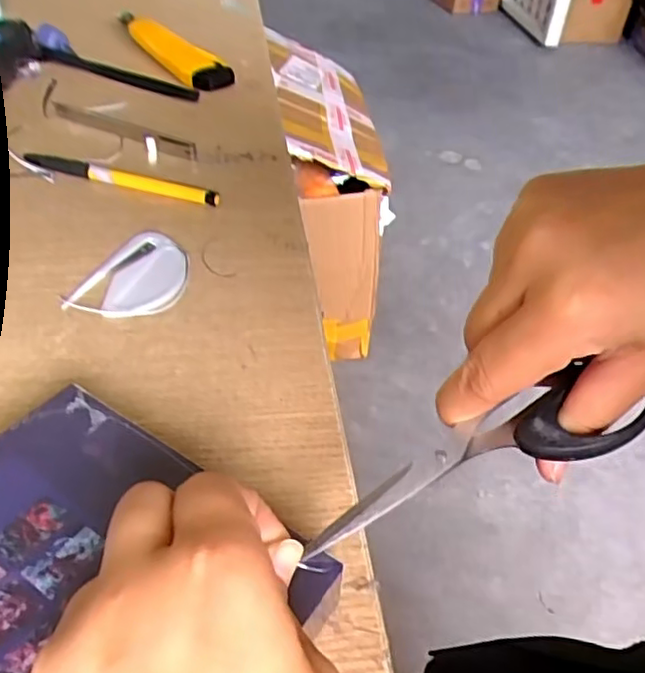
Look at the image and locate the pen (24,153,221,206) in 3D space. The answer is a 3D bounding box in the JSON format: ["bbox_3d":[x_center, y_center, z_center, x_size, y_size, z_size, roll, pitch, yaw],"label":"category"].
[{"bbox_3d":[-0.129,-0.102,0.412,0.135,0.008,0.012,14,43,11],"label":"pen"}]

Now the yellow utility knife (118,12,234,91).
[{"bbox_3d":[-0.135,-0.256,0.569,0.038,0.023,0.172,-23,49,-27],"label":"yellow utility knife"}]

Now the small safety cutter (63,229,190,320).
[{"bbox_3d":[-0.099,-0.033,0.346,0.052,0.005,0.073,11,42,8],"label":"small safety cutter"}]

